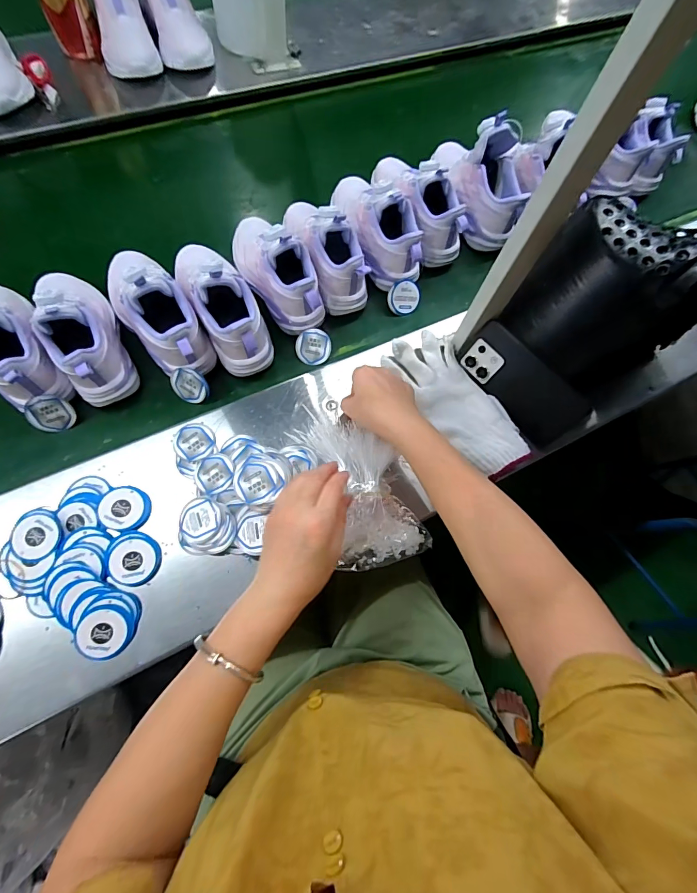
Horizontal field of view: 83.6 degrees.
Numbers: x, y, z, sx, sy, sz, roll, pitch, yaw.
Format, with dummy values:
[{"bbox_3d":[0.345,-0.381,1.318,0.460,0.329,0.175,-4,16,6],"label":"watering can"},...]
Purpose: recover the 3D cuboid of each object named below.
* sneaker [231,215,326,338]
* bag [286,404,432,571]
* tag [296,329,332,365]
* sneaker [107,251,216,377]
[{"bbox_3d":[-0.112,-0.250,0.534,0.095,0.098,0.196,-31,76,-16],"label":"sneaker"},{"bbox_3d":[0.012,0.044,0.453,0.096,0.027,0.191,-22,71,-11],"label":"bag"},{"bbox_3d":[-0.049,-0.141,0.551,0.049,0.004,0.049,0,97,1],"label":"tag"},{"bbox_3d":[-0.253,-0.184,0.491,0.078,0.098,0.214,-39,74,-17],"label":"sneaker"}]

